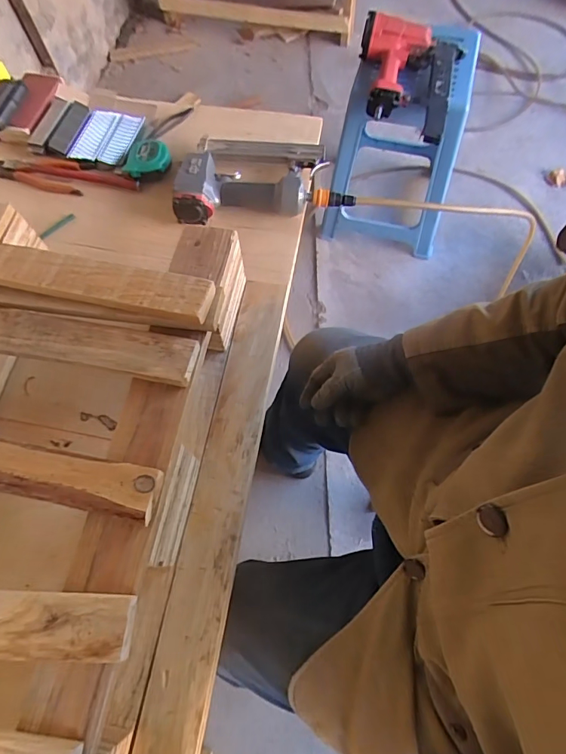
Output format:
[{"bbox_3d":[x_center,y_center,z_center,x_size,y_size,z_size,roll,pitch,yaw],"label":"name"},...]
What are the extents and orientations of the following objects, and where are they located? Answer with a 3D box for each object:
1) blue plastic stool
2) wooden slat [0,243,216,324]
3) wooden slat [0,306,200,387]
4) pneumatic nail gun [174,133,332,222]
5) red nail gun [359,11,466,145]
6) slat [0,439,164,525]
[{"bbox_3d":[0.325,-0.665,1.258,0.347,0.491,0.382,12,68,8],"label":"blue plastic stool"},{"bbox_3d":[-0.243,-0.110,0.483,0.339,0.023,0.051,10,68,7],"label":"wooden slat"},{"bbox_3d":[-0.260,-0.044,0.473,0.337,0.020,0.054,8,68,6],"label":"wooden slat"},{"bbox_3d":[-0.048,-0.307,0.679,0.210,0.060,0.153,4,67,4],"label":"pneumatic nail gun"},{"bbox_3d":[0.274,-0.686,0.997,0.235,0.120,0.275,17,69,10],"label":"red nail gun"},{"bbox_3d":[-0.287,0.080,0.421,0.342,0.018,0.047,10,68,7],"label":"slat"}]

